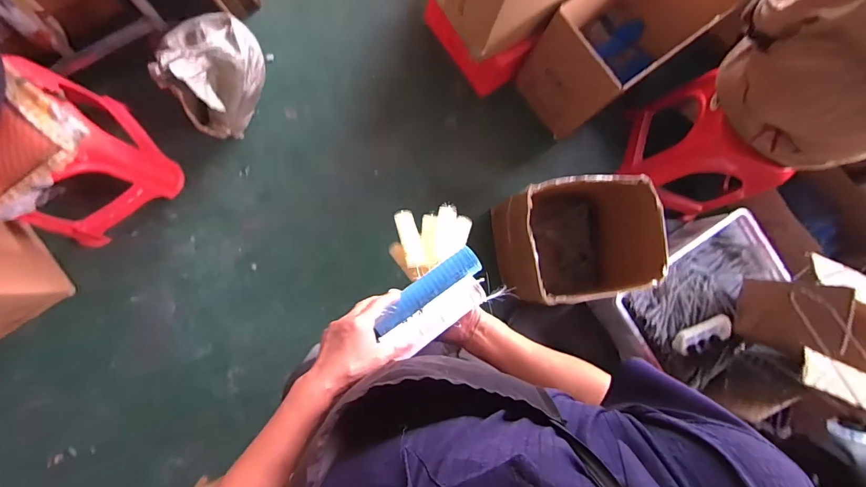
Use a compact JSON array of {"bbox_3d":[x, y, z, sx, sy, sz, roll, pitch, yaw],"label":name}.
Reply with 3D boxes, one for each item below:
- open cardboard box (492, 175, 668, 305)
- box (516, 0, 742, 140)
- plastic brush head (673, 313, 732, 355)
[{"bbox_3d":[0.458,0.002,1.389,0.406,0.453,0.364,-10,86,-7],"label":"open cardboard box"},{"bbox_3d":[0.678,-0.738,1.435,0.602,0.437,0.315,-38,90,-8],"label":"box"},{"bbox_3d":[0.902,0.301,1.344,0.206,0.034,0.076,-19,87,-7],"label":"plastic brush head"}]

